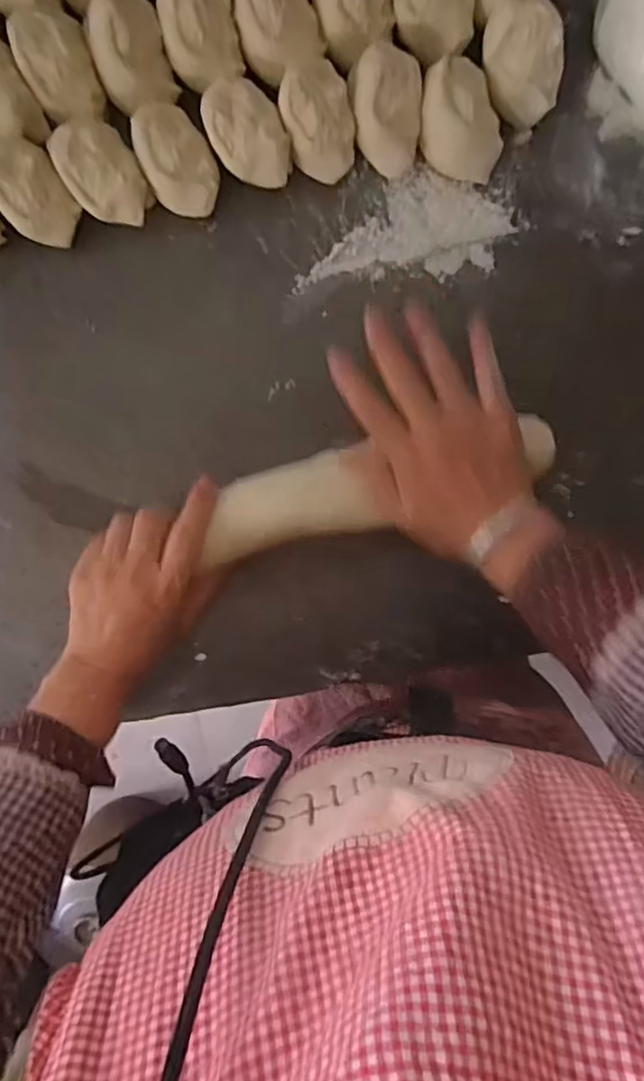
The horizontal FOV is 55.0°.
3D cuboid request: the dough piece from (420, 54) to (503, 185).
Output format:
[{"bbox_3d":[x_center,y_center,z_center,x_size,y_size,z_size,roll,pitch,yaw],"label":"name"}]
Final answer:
[{"bbox_3d":[0.097,-0.291,0.433,0.055,0.043,0.068,3,100,2],"label":"dough piece"}]

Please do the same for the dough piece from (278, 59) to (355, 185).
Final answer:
[{"bbox_3d":[-0.001,-0.286,0.424,0.045,0.043,0.058,-16,99,5],"label":"dough piece"}]

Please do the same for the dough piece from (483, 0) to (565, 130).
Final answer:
[{"bbox_3d":[0.136,-0.321,0.419,0.050,0.054,0.063,1,100,2],"label":"dough piece"}]

